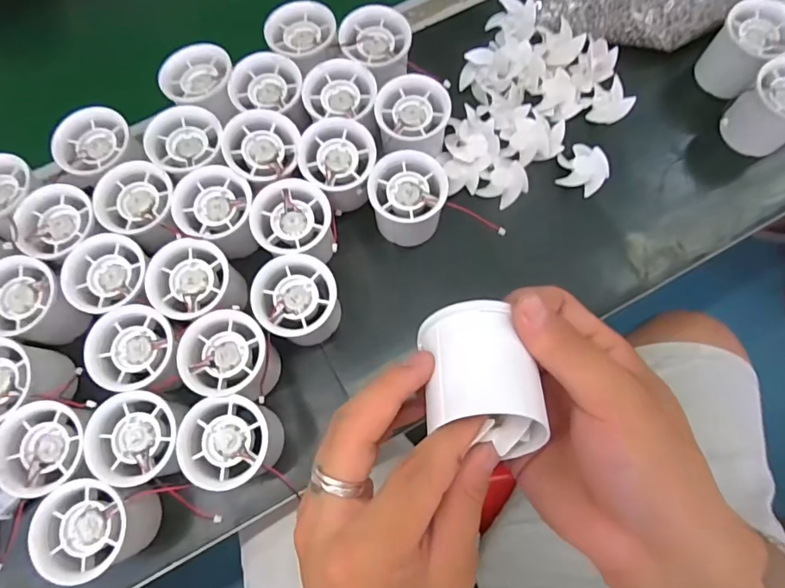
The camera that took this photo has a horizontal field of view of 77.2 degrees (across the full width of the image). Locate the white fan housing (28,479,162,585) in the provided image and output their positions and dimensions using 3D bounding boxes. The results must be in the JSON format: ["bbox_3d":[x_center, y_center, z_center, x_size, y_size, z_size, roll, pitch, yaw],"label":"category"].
[{"bbox_3d":[-0.186,0.148,0.315,0.061,0.047,0.056,-5,73,0],"label":"white fan housing"}]

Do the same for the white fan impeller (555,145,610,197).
[{"bbox_3d":[0.156,-0.103,0.403,0.040,0.017,0.035,31,76,11],"label":"white fan impeller"}]

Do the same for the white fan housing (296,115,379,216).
[{"bbox_3d":[-0.040,-0.096,0.377,0.053,0.045,0.057,-14,73,-2],"label":"white fan housing"}]

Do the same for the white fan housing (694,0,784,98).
[{"bbox_3d":[0.290,-0.199,0.407,0.055,0.055,0.053,-1,73,2],"label":"white fan housing"}]

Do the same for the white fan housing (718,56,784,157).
[{"bbox_3d":[0.303,-0.145,0.392,0.052,0.060,0.053,-1,73,2],"label":"white fan housing"}]

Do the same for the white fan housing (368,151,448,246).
[{"bbox_3d":[0.012,-0.071,0.373,0.054,0.049,0.053,-1,73,2],"label":"white fan housing"}]

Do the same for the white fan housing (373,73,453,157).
[{"bbox_3d":[0.016,-0.132,0.392,0.054,0.054,0.054,-9,73,-1],"label":"white fan housing"}]

